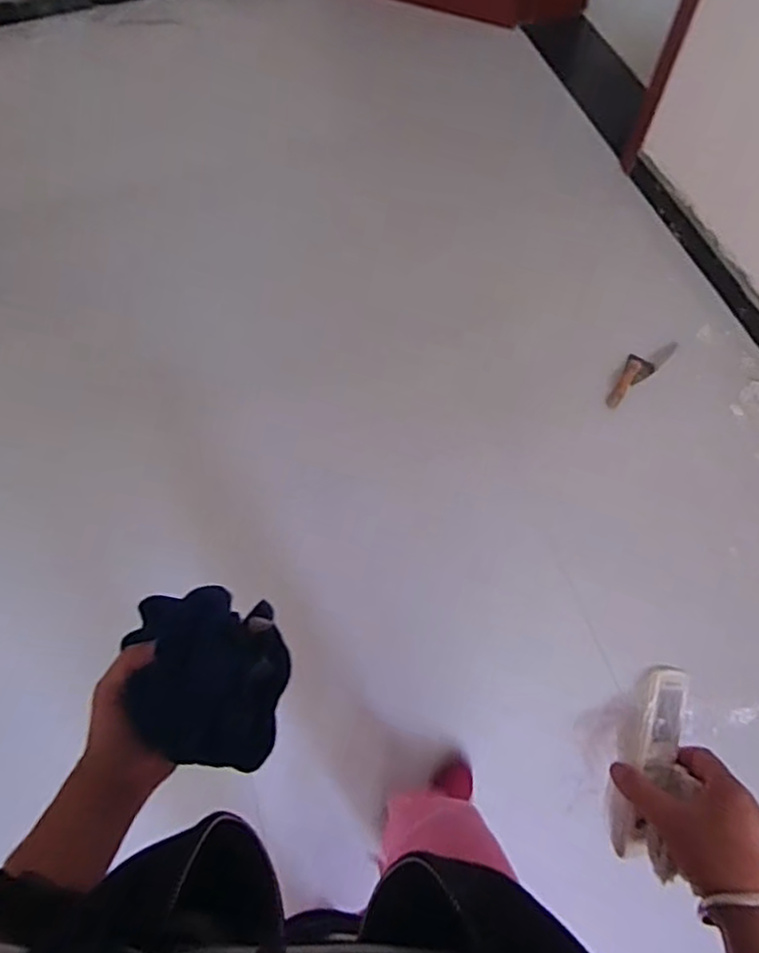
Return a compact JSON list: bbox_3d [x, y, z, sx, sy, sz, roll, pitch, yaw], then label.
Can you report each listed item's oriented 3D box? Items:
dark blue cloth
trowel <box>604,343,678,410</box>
[{"bbox_3d":[-0.128,0.150,0.489,0.106,0.066,0.122,11,67,1],"label":"dark blue cloth"},{"bbox_3d":[0.724,-0.304,1.787,0.086,0.066,0.314,45,57,14],"label":"trowel"}]

